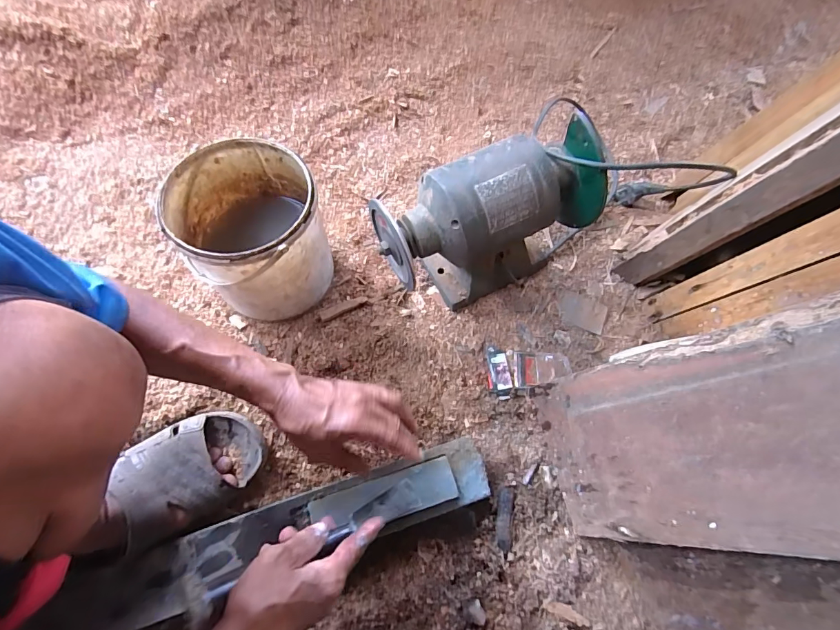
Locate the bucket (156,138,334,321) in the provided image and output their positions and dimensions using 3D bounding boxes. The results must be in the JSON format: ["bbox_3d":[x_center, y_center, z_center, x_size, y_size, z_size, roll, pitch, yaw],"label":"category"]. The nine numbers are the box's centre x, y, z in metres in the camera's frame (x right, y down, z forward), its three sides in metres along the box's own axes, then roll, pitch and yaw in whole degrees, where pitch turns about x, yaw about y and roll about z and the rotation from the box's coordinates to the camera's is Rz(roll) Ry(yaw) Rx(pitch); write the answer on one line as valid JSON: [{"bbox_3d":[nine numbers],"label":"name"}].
[{"bbox_3d":[-0.217,-0.107,0.566,0.169,0.179,0.178,0,68,-1],"label":"bucket"}]

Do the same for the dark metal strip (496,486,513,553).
[{"bbox_3d":[0.106,0.256,0.522,0.019,0.007,0.071,11,68,3],"label":"dark metal strip"}]

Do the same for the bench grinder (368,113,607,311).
[{"bbox_3d":[0.091,-0.117,0.566,0.277,0.192,0.123,-23,70,-10],"label":"bench grinder"}]

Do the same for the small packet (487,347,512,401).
[{"bbox_3d":[0.110,0.082,0.579,0.031,0.008,0.071,-4,79,12],"label":"small packet"}]

